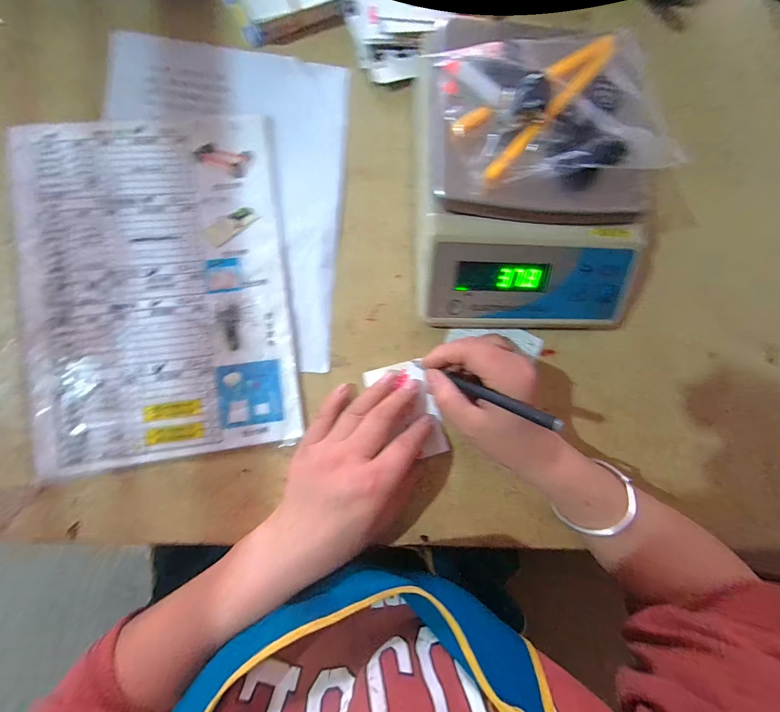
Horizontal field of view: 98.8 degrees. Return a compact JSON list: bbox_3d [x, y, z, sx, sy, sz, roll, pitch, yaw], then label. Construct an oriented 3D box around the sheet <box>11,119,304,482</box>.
[{"bbox_3d":[-0.197,-0.058,0.288,0.209,0.005,0.288,-7,88,-8],"label":"sheet"}]

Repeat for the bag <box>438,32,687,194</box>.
[{"bbox_3d":[0.129,-0.187,0.253,0.171,0.024,0.118,-7,88,-8],"label":"bag"}]

